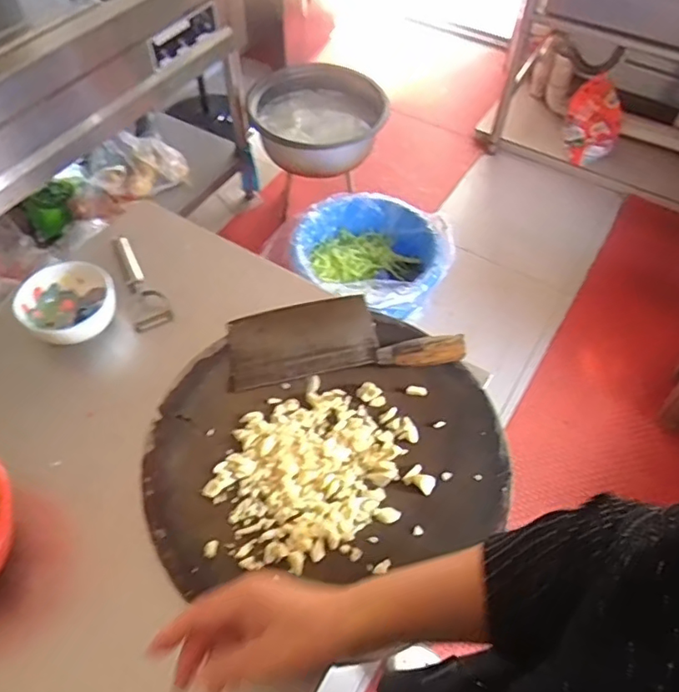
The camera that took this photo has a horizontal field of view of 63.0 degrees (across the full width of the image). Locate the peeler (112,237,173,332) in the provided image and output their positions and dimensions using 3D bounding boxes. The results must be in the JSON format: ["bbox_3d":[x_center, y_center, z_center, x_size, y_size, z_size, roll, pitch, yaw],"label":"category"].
[{"bbox_3d":[-0.276,-0.092,0.774,0.050,0.025,0.164,-18,57,-13],"label":"peeler"}]

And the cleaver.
[{"bbox_3d":[0.004,-0.010,0.659,0.271,0.040,0.102,-4,55,-4],"label":"cleaver"}]

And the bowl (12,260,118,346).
[{"bbox_3d":[-0.345,-0.051,0.710,0.111,0.047,0.108,1,55,-1],"label":"bowl"}]

